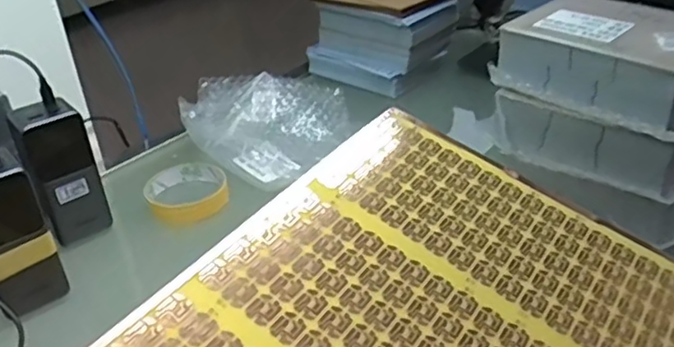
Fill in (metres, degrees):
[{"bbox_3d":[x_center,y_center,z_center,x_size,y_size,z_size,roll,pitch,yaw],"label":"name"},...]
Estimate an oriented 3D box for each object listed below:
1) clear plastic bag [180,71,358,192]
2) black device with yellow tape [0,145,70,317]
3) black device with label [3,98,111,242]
[{"bbox_3d":[-0.080,-0.066,0.747,0.173,0.059,0.179,16,37,29],"label":"clear plastic bag"},{"bbox_3d":[-0.264,0.050,0.514,0.057,0.126,0.045,-29,40,-35],"label":"black device with yellow tape"},{"bbox_3d":[-0.252,-0.001,0.588,0.060,0.122,0.051,-19,35,-23],"label":"black device with label"}]

